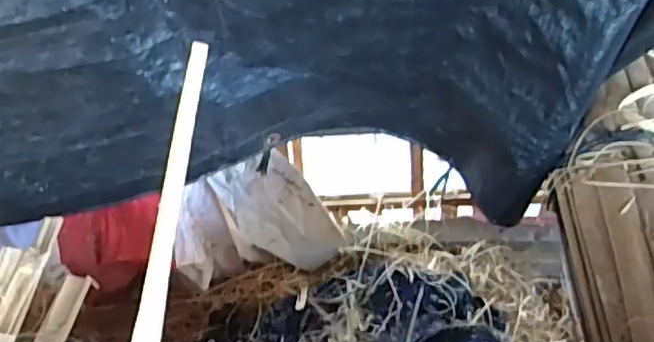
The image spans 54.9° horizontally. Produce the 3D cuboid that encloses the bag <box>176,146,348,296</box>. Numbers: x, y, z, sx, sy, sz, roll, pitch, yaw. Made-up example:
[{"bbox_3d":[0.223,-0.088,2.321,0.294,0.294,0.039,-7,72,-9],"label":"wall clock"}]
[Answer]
[{"bbox_3d":[-0.135,0.110,1.192,0.305,0.281,0.137,-28,57,-17],"label":"bag"}]

